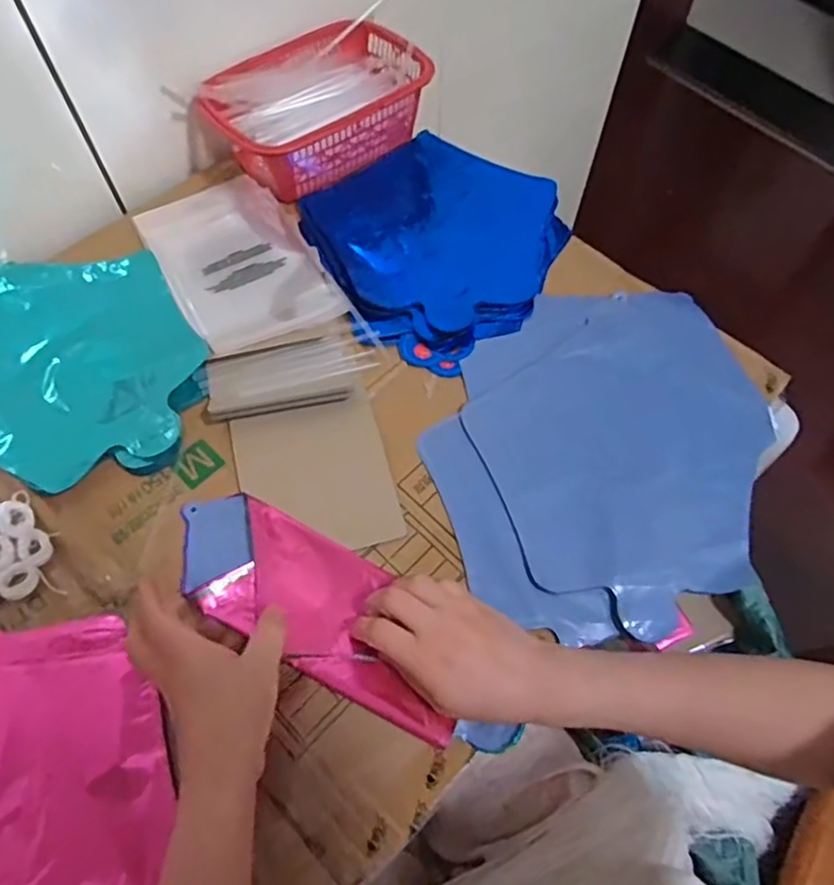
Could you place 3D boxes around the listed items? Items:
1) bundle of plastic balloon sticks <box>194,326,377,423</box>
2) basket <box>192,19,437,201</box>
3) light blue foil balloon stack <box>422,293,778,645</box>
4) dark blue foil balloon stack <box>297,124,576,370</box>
[{"bbox_3d":[-0.100,-0.054,0.511,0.139,0.008,0.061,-18,64,-11],"label":"bundle of plastic balloon sticks"},{"bbox_3d":[-0.105,-0.343,0.647,0.215,0.062,0.147,-36,69,-19],"label":"basket"},{"bbox_3d":[0.152,0.004,0.514,0.272,0.018,0.283,-8,63,-6],"label":"light blue foil balloon stack"},{"bbox_3d":[0.016,-0.197,0.604,0.248,0.015,0.241,-38,70,-19],"label":"dark blue foil balloon stack"}]

